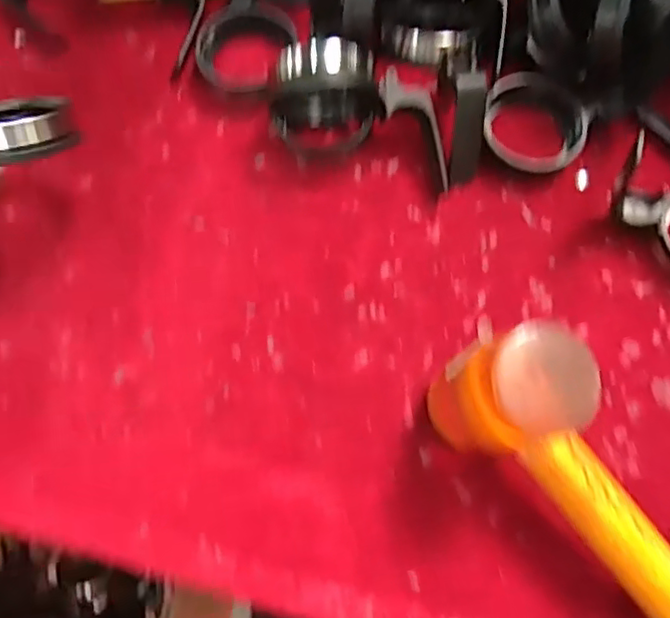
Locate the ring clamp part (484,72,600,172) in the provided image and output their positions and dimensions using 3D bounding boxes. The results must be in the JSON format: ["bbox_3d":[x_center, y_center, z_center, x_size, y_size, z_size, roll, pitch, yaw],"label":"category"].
[{"bbox_3d":[0.136,-0.125,0.424,0.071,0.029,0.060,21,71,6],"label":"ring clamp part"}]

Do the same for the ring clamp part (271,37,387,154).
[{"bbox_3d":[-0.006,-0.140,0.409,0.073,0.067,0.042,-8,71,-4],"label":"ring clamp part"}]

